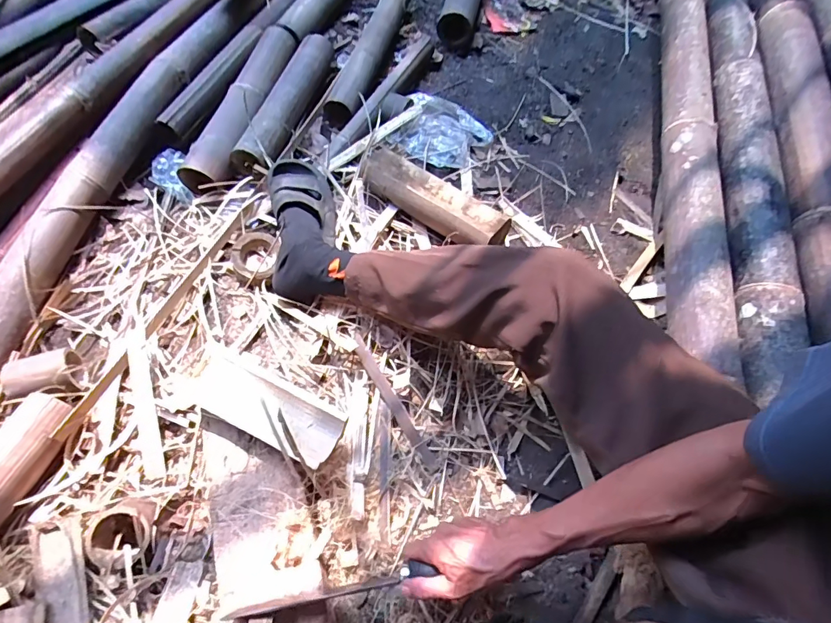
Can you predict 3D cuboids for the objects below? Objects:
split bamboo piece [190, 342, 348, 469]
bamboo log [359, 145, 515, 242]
[{"bbox_3d":[-0.206,0.127,0.603,0.224,0.052,0.084,25,64,13],"label":"split bamboo piece"},{"bbox_3d":[0.028,-0.199,0.807,0.302,0.062,0.081,33,66,17],"label":"bamboo log"}]

